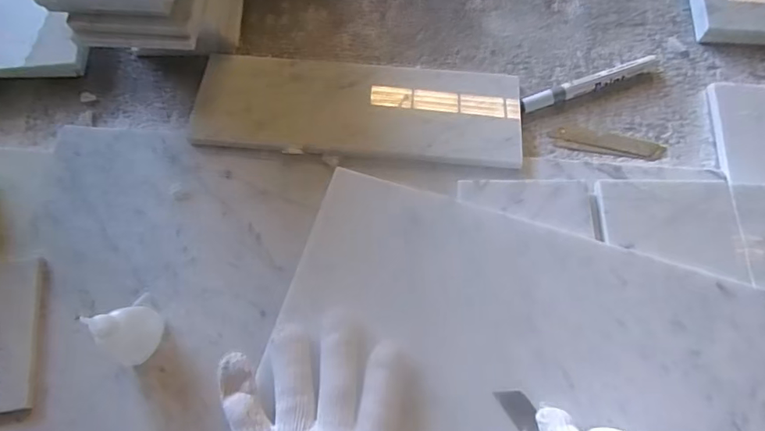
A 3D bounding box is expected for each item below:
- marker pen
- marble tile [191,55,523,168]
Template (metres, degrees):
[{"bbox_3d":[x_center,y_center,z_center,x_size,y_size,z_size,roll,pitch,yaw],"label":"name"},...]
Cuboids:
[{"bbox_3d":[0.201,-0.129,0.510,0.145,0.019,0.018,-19,71,-9],"label":"marker pen"},{"bbox_3d":[-0.020,-0.101,0.488,0.292,0.015,0.106,4,69,-1],"label":"marble tile"}]

